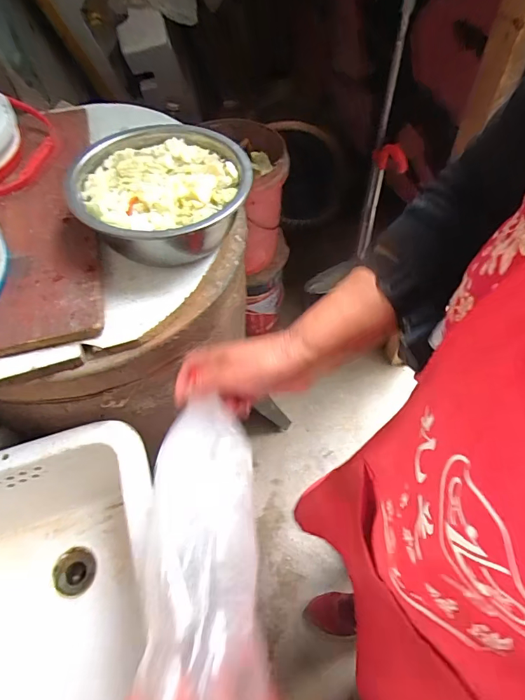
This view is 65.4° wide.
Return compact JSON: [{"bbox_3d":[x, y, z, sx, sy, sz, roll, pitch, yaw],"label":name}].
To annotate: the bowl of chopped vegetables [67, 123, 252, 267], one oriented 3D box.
[{"bbox_3d":[-0.125,-0.202,0.539,0.208,0.078,0.212,0,57,0],"label":"bowl of chopped vegetables"}]

